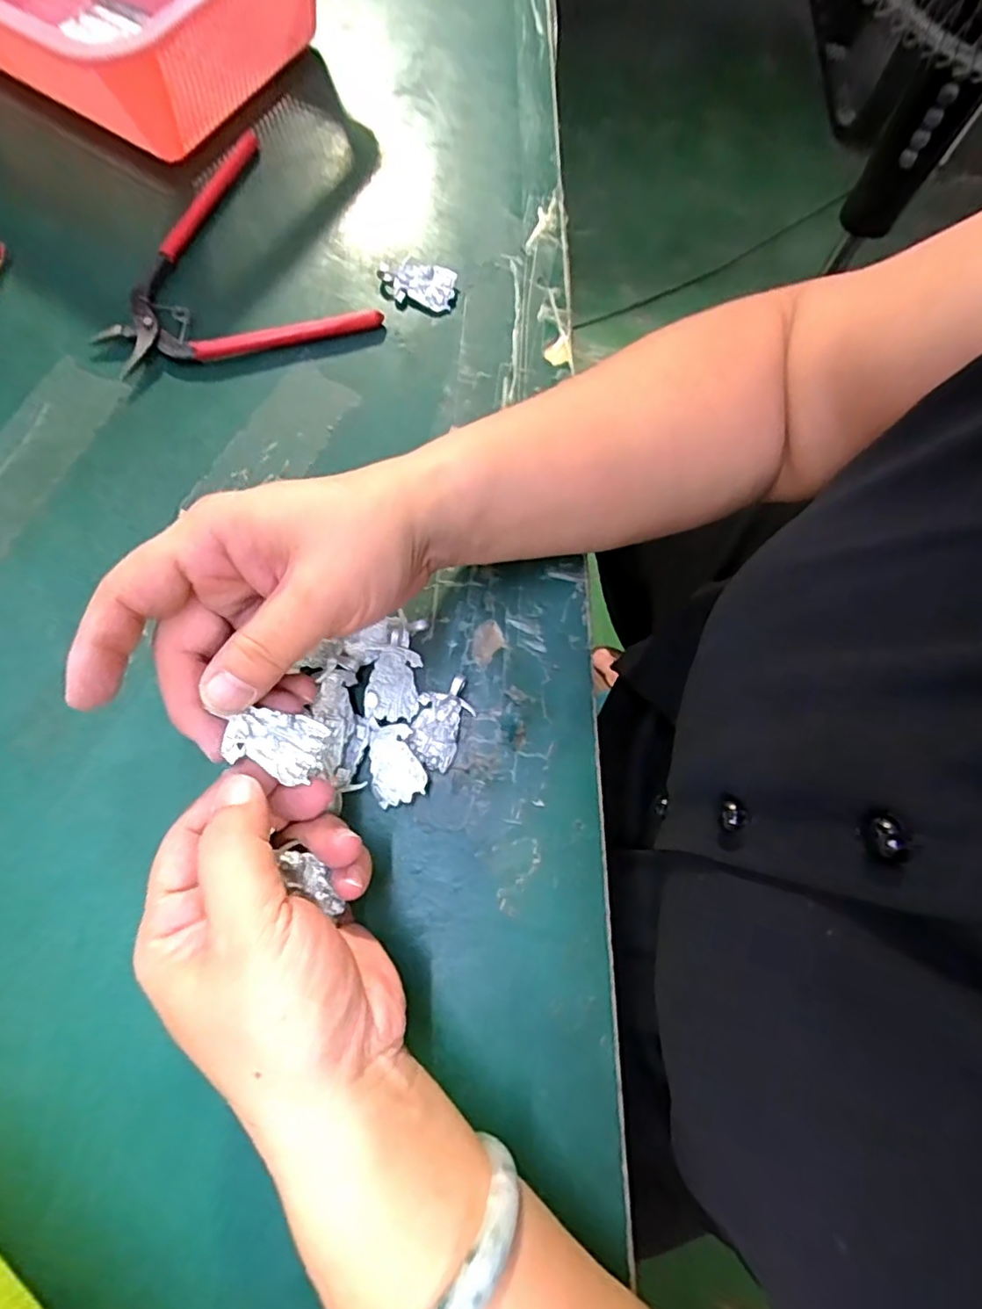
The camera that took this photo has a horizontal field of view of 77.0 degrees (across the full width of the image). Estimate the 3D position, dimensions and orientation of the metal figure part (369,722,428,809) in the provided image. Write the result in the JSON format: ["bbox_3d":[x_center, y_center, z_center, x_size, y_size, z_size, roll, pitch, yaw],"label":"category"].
[{"bbox_3d":[-0.042,0.047,0.266,0.023,0.008,0.033,-14,75,-4],"label":"metal figure part"}]

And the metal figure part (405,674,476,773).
[{"bbox_3d":[-0.022,0.029,0.274,0.024,0.005,0.040,26,76,7],"label":"metal figure part"}]

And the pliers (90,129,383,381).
[{"bbox_3d":[-0.159,-0.214,0.344,0.133,0.012,0.162,-32,77,-8],"label":"pliers"}]

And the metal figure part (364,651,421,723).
[{"bbox_3d":[-0.043,0.015,0.275,0.024,0.004,0.029,20,71,-19],"label":"metal figure part"}]

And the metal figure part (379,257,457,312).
[{"bbox_3d":[-0.041,-0.205,0.339,0.040,0.009,0.023,20,75,6],"label":"metal figure part"}]

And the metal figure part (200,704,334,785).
[{"bbox_3d":[-0.076,0.031,0.221,0.032,0.006,0.019,18,73,-21],"label":"metal figure part"}]

